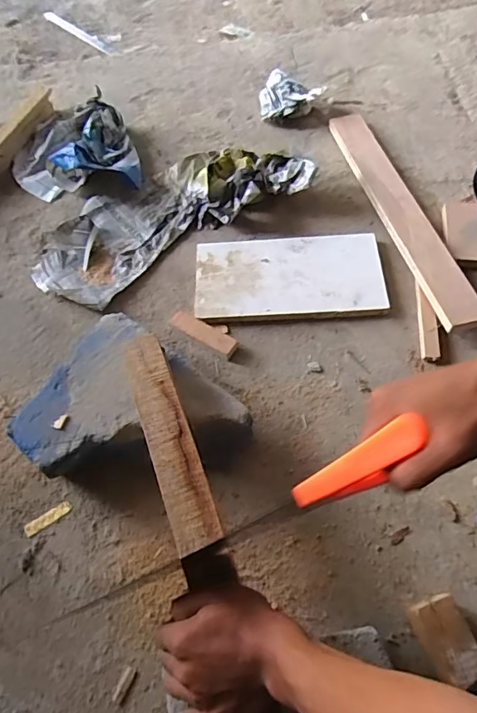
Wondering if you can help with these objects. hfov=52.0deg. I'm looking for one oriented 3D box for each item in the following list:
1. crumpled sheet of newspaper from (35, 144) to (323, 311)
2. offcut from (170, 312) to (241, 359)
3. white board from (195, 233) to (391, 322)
[{"bbox_3d":[-0.119,-0.231,0.770,0.437,0.058,0.198,-30,65,-12],"label":"crumpled sheet of newspaper"},{"bbox_3d":[-0.048,-0.032,0.679,0.103,0.019,0.030,30,68,17],"label":"offcut"},{"bbox_3d":[0.074,-0.117,0.724,0.268,0.021,0.138,-2,62,2],"label":"white board"}]

